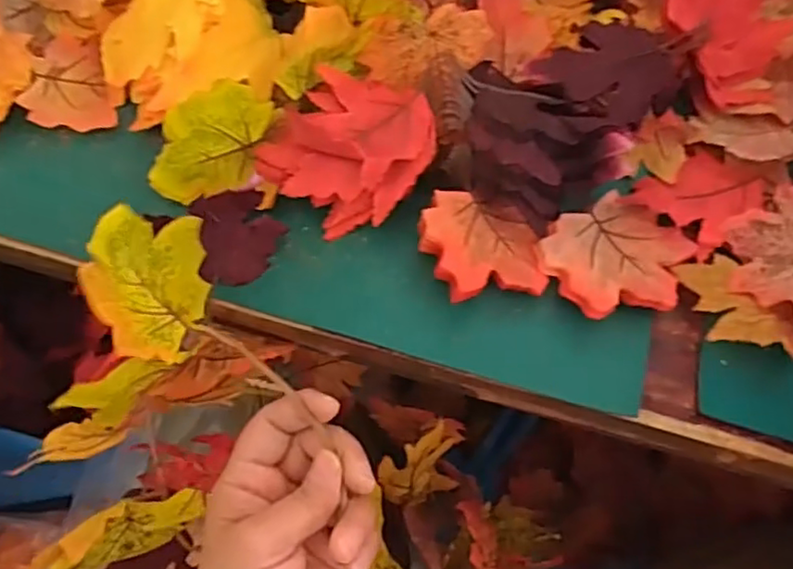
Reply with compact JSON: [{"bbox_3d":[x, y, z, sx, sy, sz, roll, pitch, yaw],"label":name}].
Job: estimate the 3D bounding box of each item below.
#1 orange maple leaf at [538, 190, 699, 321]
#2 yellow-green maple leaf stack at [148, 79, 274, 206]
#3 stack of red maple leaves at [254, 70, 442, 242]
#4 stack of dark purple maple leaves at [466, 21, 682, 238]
[{"bbox_3d":[0.138,-0.017,0.396,0.092,0.016,0.078,-28,67,-14],"label":"orange maple leaf"},{"bbox_3d":[-0.119,-0.092,0.414,0.079,0.012,0.066,-10,87,3],"label":"yellow-green maple leaf stack"},{"bbox_3d":[-0.025,-0.085,0.407,0.086,0.047,0.097,35,68,15],"label":"stack of red maple leaves"},{"bbox_3d":[0.108,-0.116,0.414,0.101,0.041,0.164,40,69,17],"label":"stack of dark purple maple leaves"}]

